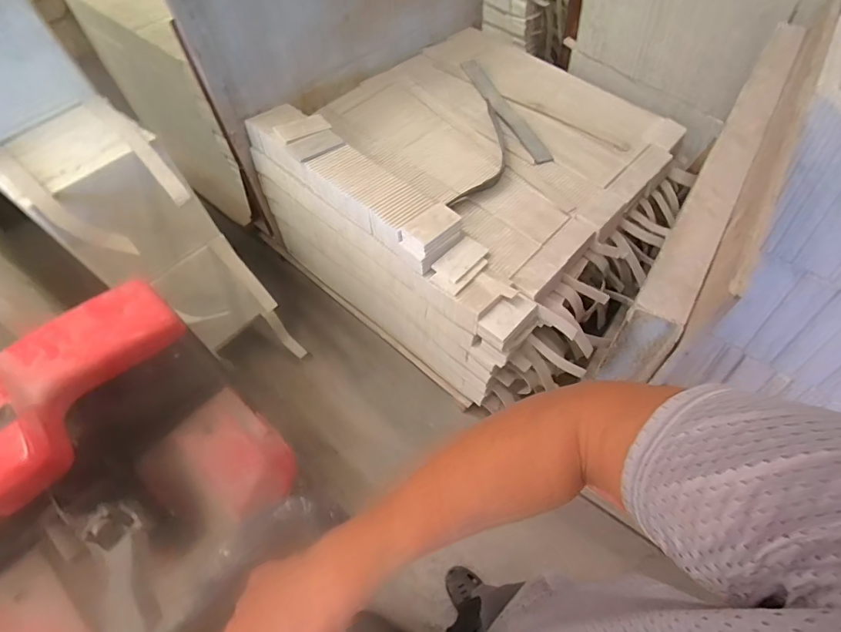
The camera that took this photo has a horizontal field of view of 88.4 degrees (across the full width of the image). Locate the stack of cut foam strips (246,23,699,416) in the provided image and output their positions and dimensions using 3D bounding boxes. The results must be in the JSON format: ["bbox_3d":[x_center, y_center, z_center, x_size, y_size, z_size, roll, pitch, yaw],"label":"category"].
[{"bbox_3d":[0.233,-0.439,1.493,1.131,0.532,1.163,39,70,14],"label":"stack of cut foam strips"}]

